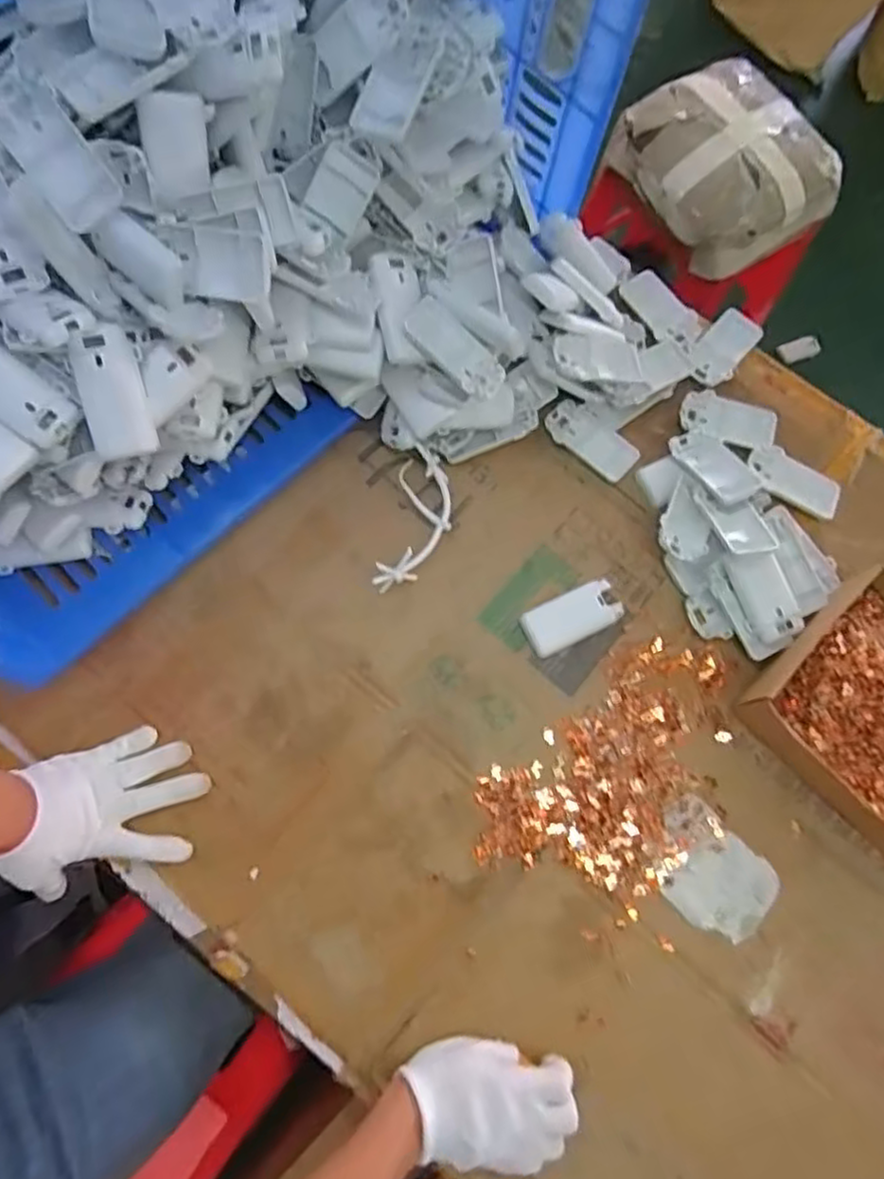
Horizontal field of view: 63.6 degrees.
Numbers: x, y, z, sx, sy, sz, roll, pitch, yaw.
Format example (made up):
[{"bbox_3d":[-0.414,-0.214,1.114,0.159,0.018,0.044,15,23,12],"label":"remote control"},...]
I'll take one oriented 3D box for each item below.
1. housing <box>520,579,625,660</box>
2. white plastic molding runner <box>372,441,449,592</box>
[{"bbox_3d":[0.121,0.026,0.666,0.091,0.008,0.044,-24,78,-10],"label":"housing"},{"bbox_3d":[-0.022,-0.064,0.679,0.057,0.037,0.142,12,75,1],"label":"white plastic molding runner"}]

